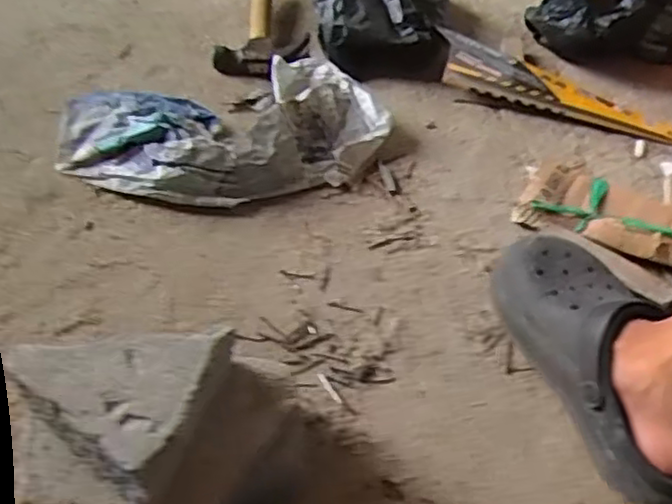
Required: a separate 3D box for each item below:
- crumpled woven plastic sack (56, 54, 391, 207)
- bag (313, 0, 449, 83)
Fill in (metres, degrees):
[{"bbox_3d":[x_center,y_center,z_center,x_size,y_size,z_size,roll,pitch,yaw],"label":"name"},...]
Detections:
[{"bbox_3d":[-0.124,-0.142,0.810,0.357,0.055,0.189,-11,52,-14],"label":"crumpled woven plastic sack"},{"bbox_3d":[0.057,-0.312,0.949,0.195,0.103,0.206,4,50,-2],"label":"bag"}]

